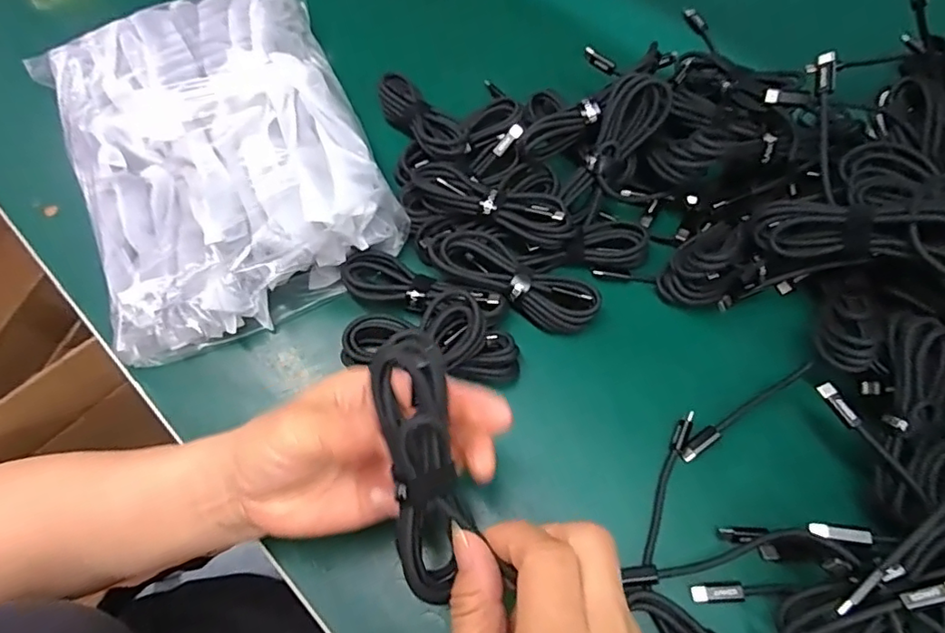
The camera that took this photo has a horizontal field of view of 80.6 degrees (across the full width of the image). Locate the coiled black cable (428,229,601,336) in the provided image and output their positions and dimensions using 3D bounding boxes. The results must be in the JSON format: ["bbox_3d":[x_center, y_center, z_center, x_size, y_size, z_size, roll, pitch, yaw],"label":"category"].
[{"bbox_3d":[0.027,-0.025,0.367,0.114,0.029,0.039,25,69,13],"label":"coiled black cable"}]

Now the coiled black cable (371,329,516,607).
[{"bbox_3d":[-0.018,0.061,0.221,0.032,0.014,0.106,-6,91,0],"label":"coiled black cable"}]

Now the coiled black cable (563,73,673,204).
[{"bbox_3d":[0.095,-0.118,0.379,0.037,0.025,0.092,42,112,19],"label":"coiled black cable"}]

